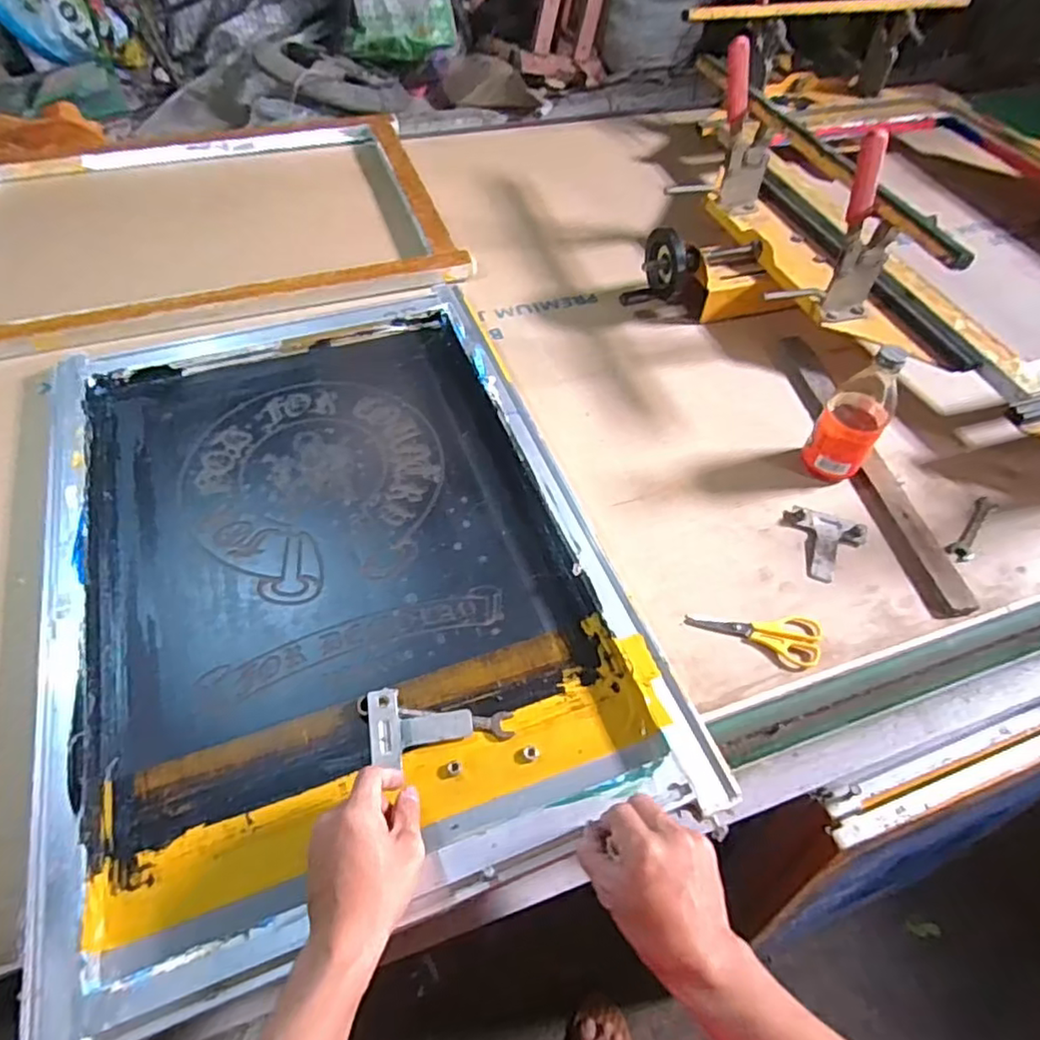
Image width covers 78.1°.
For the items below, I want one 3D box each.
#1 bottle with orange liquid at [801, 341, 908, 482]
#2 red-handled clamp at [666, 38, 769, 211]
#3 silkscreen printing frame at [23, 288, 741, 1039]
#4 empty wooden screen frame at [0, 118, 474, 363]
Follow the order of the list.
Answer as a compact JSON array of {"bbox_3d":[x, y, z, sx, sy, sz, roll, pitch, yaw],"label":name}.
[{"bbox_3d":[0.373,-0.117,0.710,0.066,0.167,0.067,30,58,18],"label":"bottle with orange liquid"},{"bbox_3d":[0.306,-0.567,0.936,0.139,0.214,0.053,11,54,6],"label":"red-handled clamp"},{"bbox_3d":[-0.202,0.018,0.684,0.530,0.035,0.741,-16,56,-14],"label":"silkscreen printing frame"},{"bbox_3d":[-0.513,-0.474,1.014,0.747,0.027,0.557,-16,56,-14],"label":"empty wooden screen frame"}]

